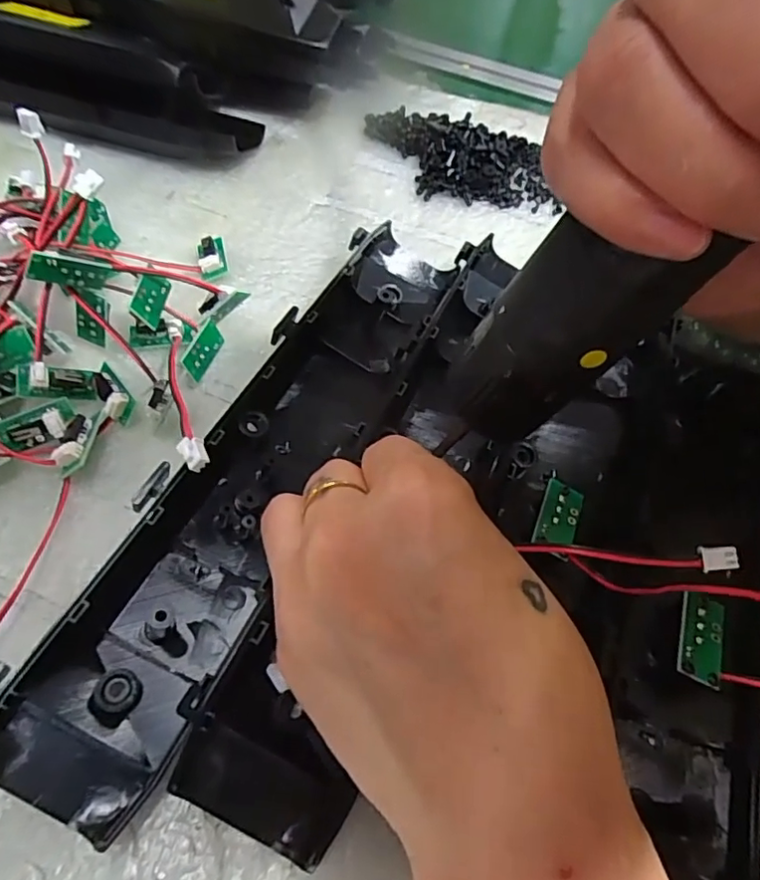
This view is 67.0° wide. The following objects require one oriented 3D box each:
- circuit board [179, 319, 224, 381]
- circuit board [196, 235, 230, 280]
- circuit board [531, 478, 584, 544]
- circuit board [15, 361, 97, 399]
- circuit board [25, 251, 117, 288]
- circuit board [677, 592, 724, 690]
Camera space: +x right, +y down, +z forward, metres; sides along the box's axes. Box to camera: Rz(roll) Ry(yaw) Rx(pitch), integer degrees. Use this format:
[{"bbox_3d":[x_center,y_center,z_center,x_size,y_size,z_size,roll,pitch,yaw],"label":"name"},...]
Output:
[{"bbox_3d":[-0.081,-0.042,0.265,0.004,0.014,0.029,-7,51,31],"label":"circuit board"},{"bbox_3d":[-0.089,-0.096,0.303,0.014,0.011,0.025,-12,57,-12],"label":"circuit board"},{"bbox_3d":[0.067,0.029,0.215,0.015,0.004,0.027,26,61,0],"label":"circuit board"},{"bbox_3d":[-0.136,-0.025,0.241,0.030,0.012,0.012,3,53,-27],"label":"circuit board"},{"bbox_3d":[-0.125,-0.069,0.233,0.031,0.015,0.004,-3,52,-37],"label":"circuit board"},{"bbox_3d":[0.107,0.065,0.191,0.014,0.004,0.029,21,58,5],"label":"circuit board"}]

